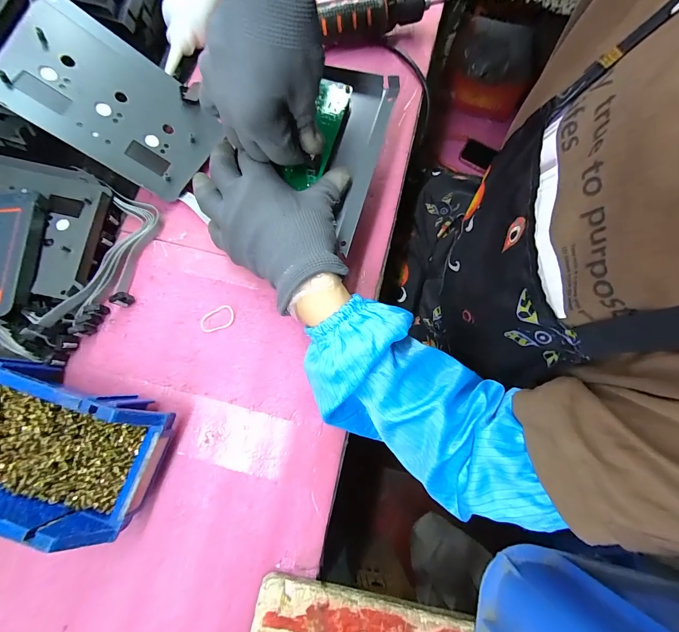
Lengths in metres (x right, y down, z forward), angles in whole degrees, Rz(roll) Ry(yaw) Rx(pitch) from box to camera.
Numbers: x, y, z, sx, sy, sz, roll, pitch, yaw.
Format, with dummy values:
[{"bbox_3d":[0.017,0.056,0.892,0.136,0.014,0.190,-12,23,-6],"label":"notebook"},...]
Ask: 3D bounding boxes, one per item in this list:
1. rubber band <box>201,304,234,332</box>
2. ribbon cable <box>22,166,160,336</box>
[{"bbox_3d":[-0.124,0.004,0.326,0.035,0.004,0.023,-32,80,-10],"label":"rubber band"},{"bbox_3d":[-0.237,-0.061,0.322,0.074,0.032,0.168,8,76,-1],"label":"ribbon cable"}]

